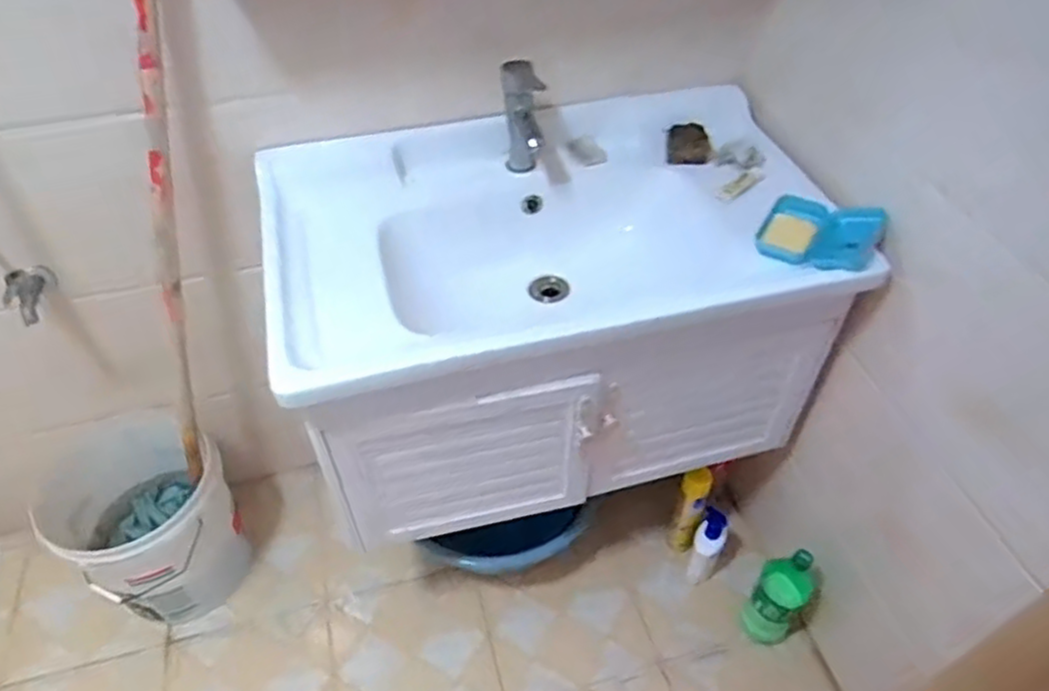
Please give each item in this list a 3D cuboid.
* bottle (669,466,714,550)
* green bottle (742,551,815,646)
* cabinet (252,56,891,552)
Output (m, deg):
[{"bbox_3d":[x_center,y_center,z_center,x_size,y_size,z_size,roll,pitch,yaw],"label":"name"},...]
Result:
[{"bbox_3d":[0.329,0.334,1.395,0.062,0.203,0.074,19,49,16],"label":"bottle"},{"bbox_3d":[0.467,0.458,1.274,0.088,0.314,0.094,1,47,-1],"label":"green bottle"},{"bbox_3d":[0.043,-0.072,1.127,0.799,0.453,0.490,-11,48,-12],"label":"cabinet"}]

